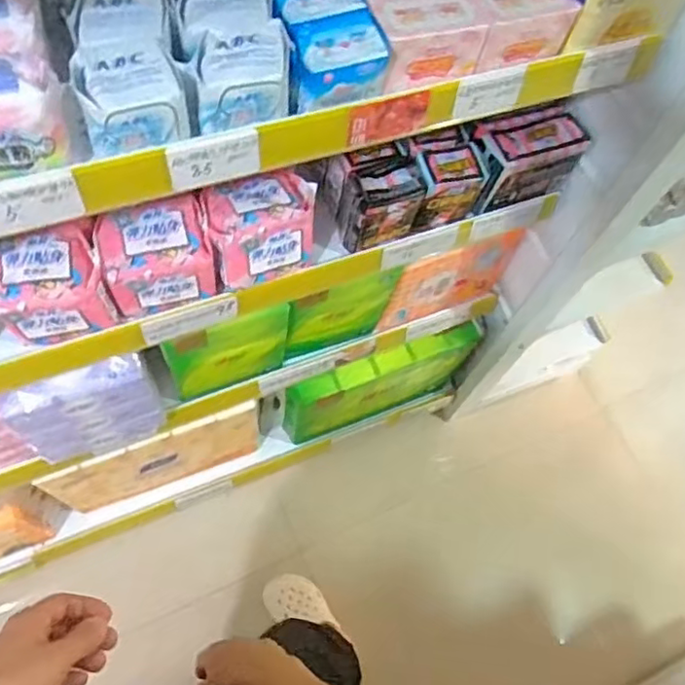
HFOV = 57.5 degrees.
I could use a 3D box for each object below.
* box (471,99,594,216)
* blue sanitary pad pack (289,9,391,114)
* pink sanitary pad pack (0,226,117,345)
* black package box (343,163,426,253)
[{"bbox_3d":[0.227,-0.237,0.793,0.150,0.088,0.085,-16,65,-8],"label":"box"},{"bbox_3d":[-0.003,-0.228,0.506,0.079,0.048,0.064,-12,65,-7],"label":"blue sanitary pad pack"},{"bbox_3d":[-0.303,-0.057,0.646,0.116,0.079,0.091,-21,66,-11],"label":"pink sanitary pad pack"},{"bbox_3d":[0.043,-0.160,0.731,0.092,0.085,0.056,-20,66,-10],"label":"black package box"}]

